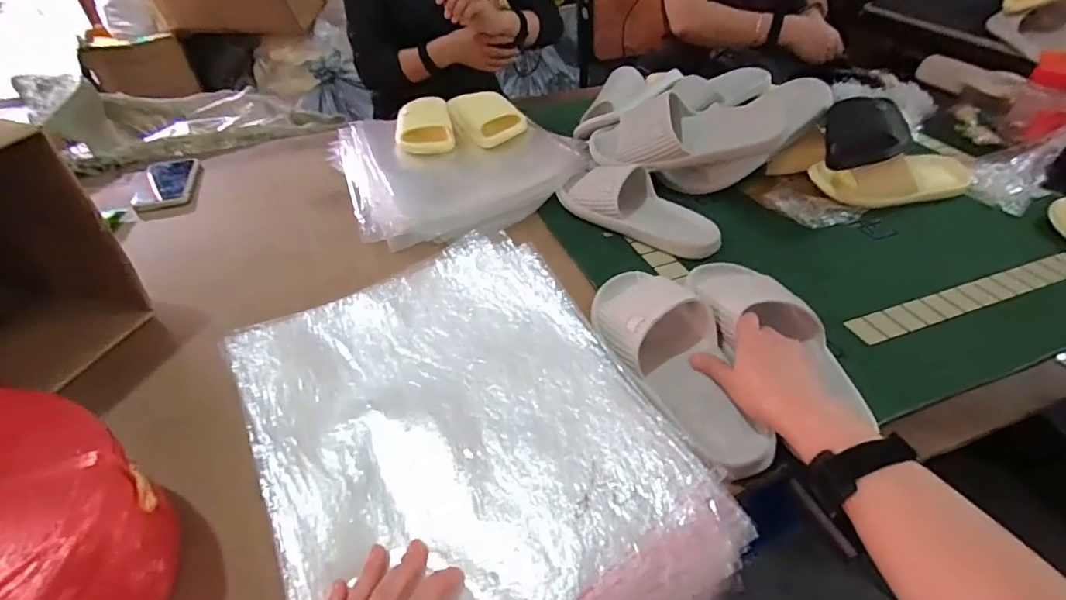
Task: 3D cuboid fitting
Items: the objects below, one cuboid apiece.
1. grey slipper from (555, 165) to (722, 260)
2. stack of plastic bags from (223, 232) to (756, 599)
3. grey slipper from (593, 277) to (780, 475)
[{"bbox_3d":[0.156,-0.140,0.789,0.256,0.063,0.107,29,51,30],"label":"grey slipper"},{"bbox_3d":[-0.067,0.121,0.487,0.338,0.033,0.421,-21,51,-16],"label":"stack of plastic bags"},{"bbox_3d":[0.148,0.055,0.568,0.111,0.071,0.272,-17,50,-10],"label":"grey slipper"}]

